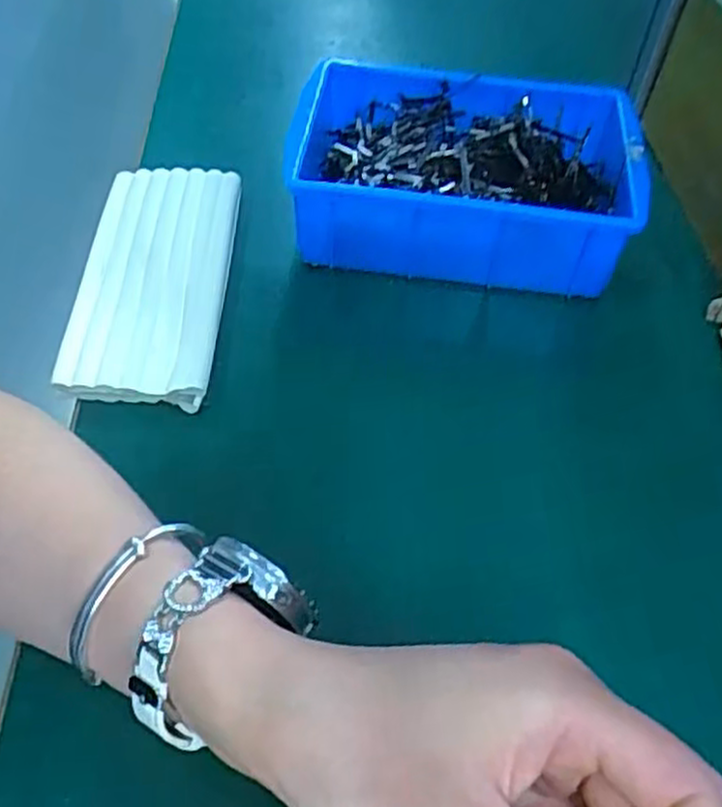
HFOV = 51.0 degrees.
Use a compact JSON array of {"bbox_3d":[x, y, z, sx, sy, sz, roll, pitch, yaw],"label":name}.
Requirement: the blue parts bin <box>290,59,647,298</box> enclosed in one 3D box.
[{"bbox_3d":[0.061,-0.137,0.460,0.198,0.072,0.134,5,53,3],"label":"blue parts bin"}]

